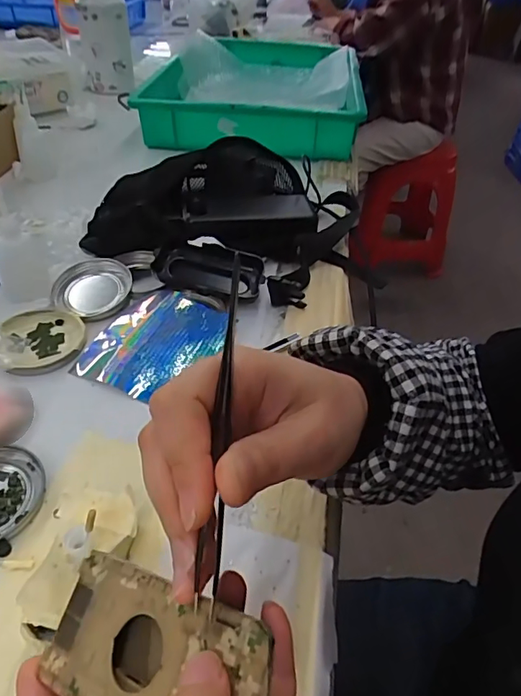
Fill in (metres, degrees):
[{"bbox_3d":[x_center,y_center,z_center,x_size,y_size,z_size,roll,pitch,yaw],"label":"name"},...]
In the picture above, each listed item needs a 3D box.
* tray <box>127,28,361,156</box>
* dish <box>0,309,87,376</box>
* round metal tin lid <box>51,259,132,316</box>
[{"bbox_3d":[0.004,-0.534,0.999,0.353,0.076,0.602,7,41,2],"label":"tray"},{"bbox_3d":[-0.202,-0.008,0.453,0.079,0.012,0.086,2,40,-2],"label":"dish"},{"bbox_3d":[-0.170,-0.063,0.508,0.077,0.013,0.083,2,40,-2],"label":"round metal tin lid"}]

